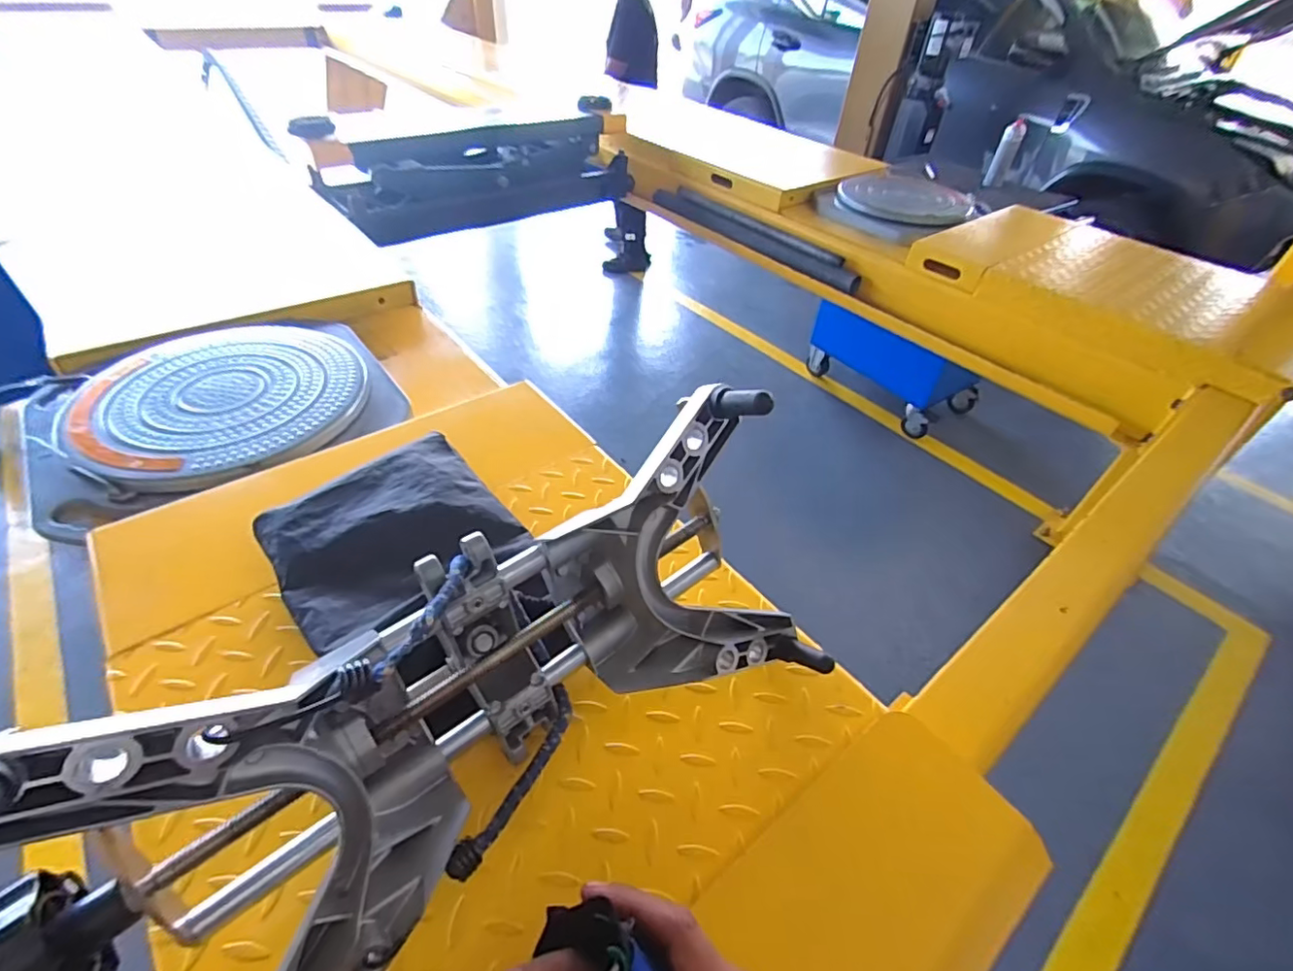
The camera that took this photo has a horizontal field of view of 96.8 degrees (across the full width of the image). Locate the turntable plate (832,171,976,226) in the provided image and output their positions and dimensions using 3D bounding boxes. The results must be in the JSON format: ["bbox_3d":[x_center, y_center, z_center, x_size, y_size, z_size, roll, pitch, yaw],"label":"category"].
[{"bbox_3d":[0.691,-0.769,1.523,0.332,0.041,0.358,2,44,-2],"label":"turntable plate"}]

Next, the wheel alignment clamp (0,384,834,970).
[{"bbox_3d":[-0.089,0.131,0.359,0.466,0.217,0.194,-30,53,-31],"label":"wheel alignment clamp"}]

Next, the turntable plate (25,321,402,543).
[{"bbox_3d":[-0.557,-0.116,0.753,0.389,0.036,0.347,-28,53,-30],"label":"turntable plate"}]

